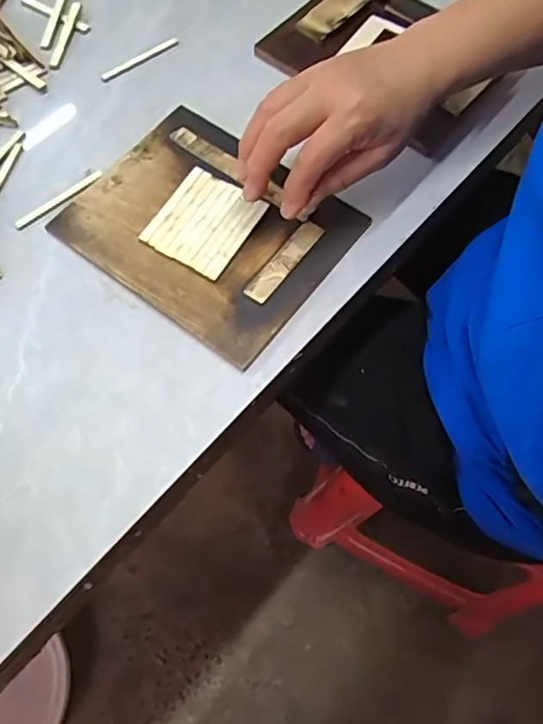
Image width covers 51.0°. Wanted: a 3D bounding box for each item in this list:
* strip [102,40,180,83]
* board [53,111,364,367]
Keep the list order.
[{"bbox_3d":[-0.119,-0.276,0.519,0.081,0.004,0.010,-36,71,-15],"label":"strip"},{"bbox_3d":[-0.049,-0.108,0.439,0.198,0.009,0.157,36,71,14],"label":"board"}]

